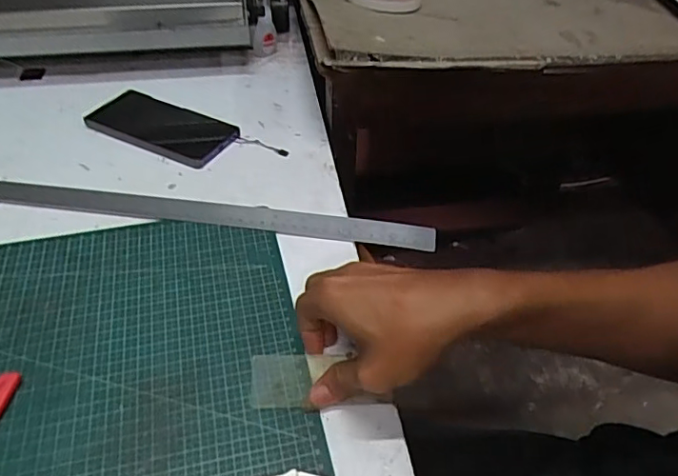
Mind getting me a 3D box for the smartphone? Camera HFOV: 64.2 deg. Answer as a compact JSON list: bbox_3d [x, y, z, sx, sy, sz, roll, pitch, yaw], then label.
[{"bbox_3d":[-0.199,-0.126,0.600,0.180,0.009,0.080,22,48,21],"label":"smartphone"}]

